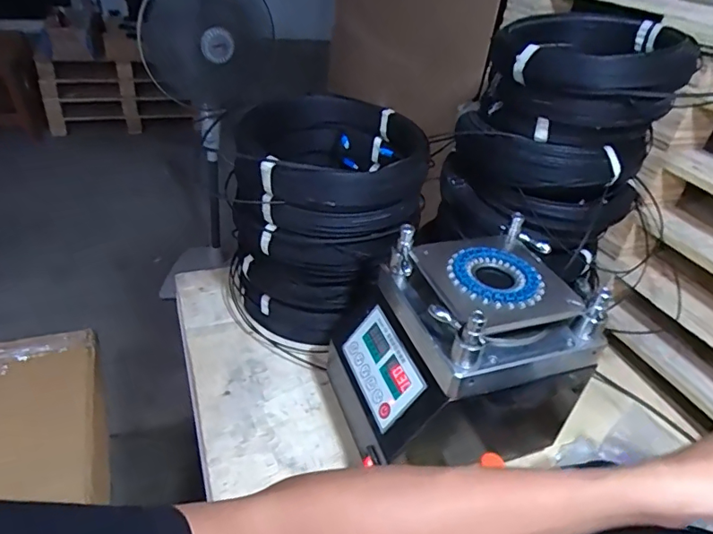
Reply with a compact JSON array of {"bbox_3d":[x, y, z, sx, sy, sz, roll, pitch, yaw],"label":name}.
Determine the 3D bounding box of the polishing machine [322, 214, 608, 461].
[{"bbox_3d":[0.139,0.108,0.676,0.268,0.232,0.200,-9,38,-20],"label":"polishing machine"}]

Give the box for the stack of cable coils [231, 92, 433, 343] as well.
[{"bbox_3d":[-0.040,-0.068,0.885,0.272,0.353,0.290,12,35,8],"label":"stack of cable coils"}]

